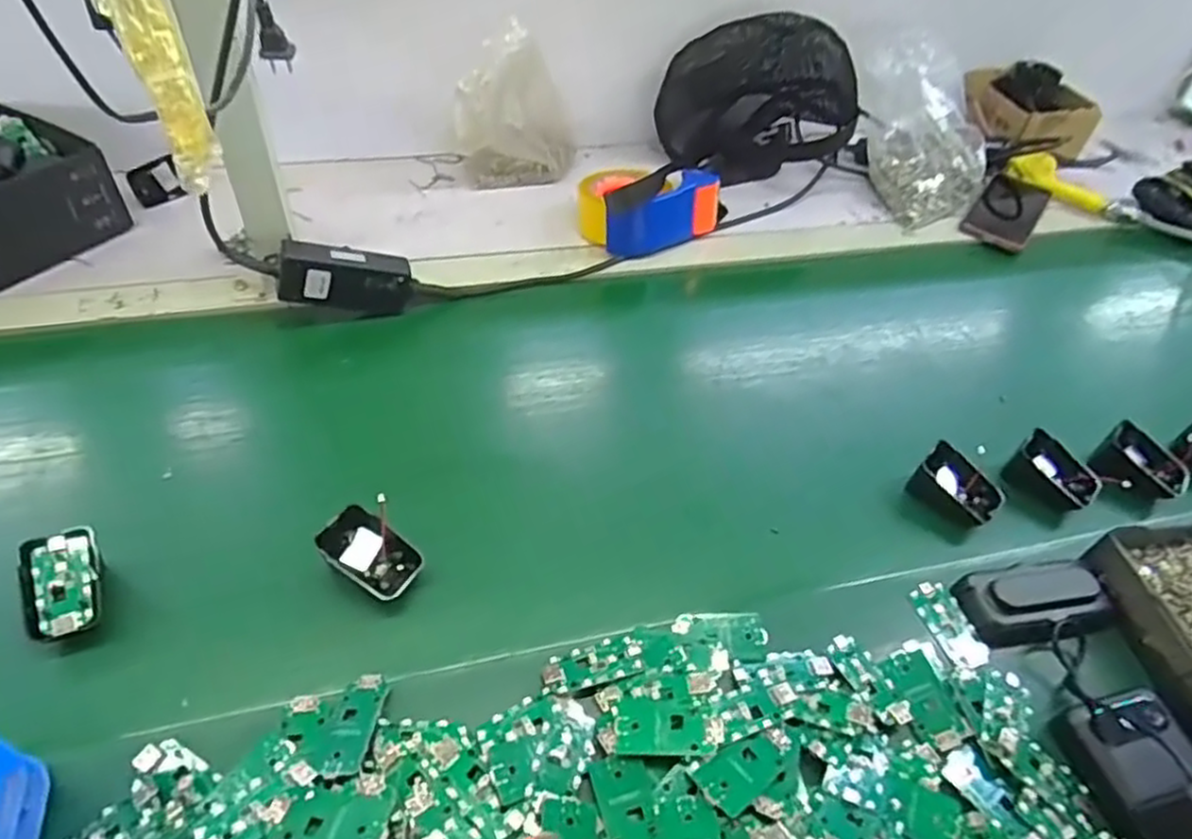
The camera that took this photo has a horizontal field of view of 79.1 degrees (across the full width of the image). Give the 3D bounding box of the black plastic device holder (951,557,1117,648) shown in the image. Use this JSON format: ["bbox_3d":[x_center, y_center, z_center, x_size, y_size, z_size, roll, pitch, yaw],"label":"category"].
[{"bbox_3d":[0.321,0.132,0.522,0.106,0.025,0.055,-8,48,-13],"label":"black plastic device holder"}]

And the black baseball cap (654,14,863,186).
[{"bbox_3d":[0.204,-0.401,0.913,0.217,0.182,0.103,-11,48,-15],"label":"black baseball cap"}]

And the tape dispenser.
[{"bbox_3d":[0.061,-0.249,0.816,0.160,0.068,0.097,-18,51,-21],"label":"tape dispenser"}]

